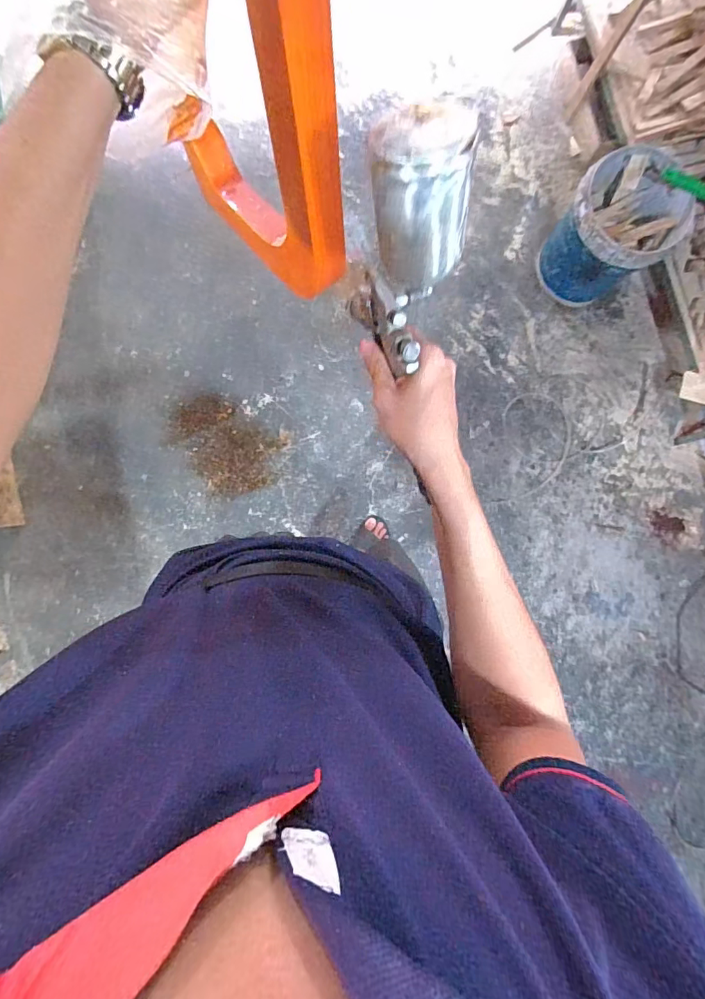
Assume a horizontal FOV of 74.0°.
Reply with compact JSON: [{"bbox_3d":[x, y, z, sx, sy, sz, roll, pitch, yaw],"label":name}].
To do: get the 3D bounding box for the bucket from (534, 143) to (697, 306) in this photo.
[{"bbox_3d":[0.722,-0.745,1.309,0.338,0.286,0.287,-39,91,-4],"label":"bucket"}]

